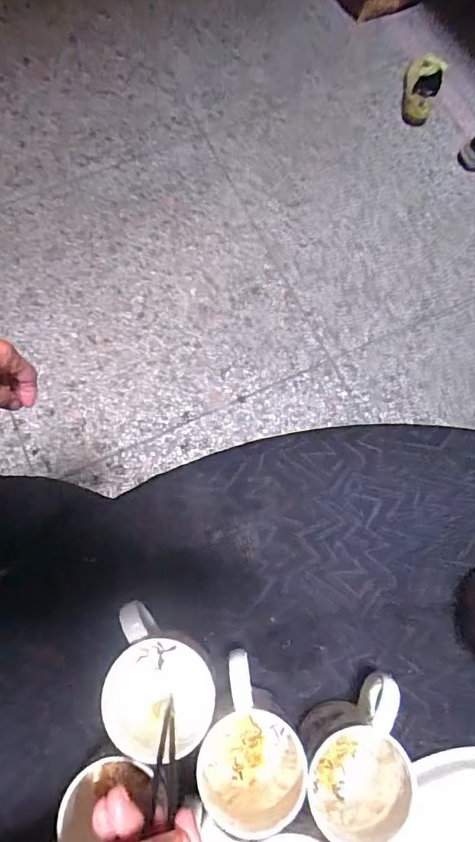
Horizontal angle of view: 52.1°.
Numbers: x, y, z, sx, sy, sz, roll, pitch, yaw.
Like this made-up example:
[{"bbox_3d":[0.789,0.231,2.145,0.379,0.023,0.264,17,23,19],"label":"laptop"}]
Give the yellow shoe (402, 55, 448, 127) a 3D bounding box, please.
[{"bbox_3d":[0.531,-0.962,1.399,0.100,0.065,0.205,13,92,2],"label":"yellow shoe"}]

